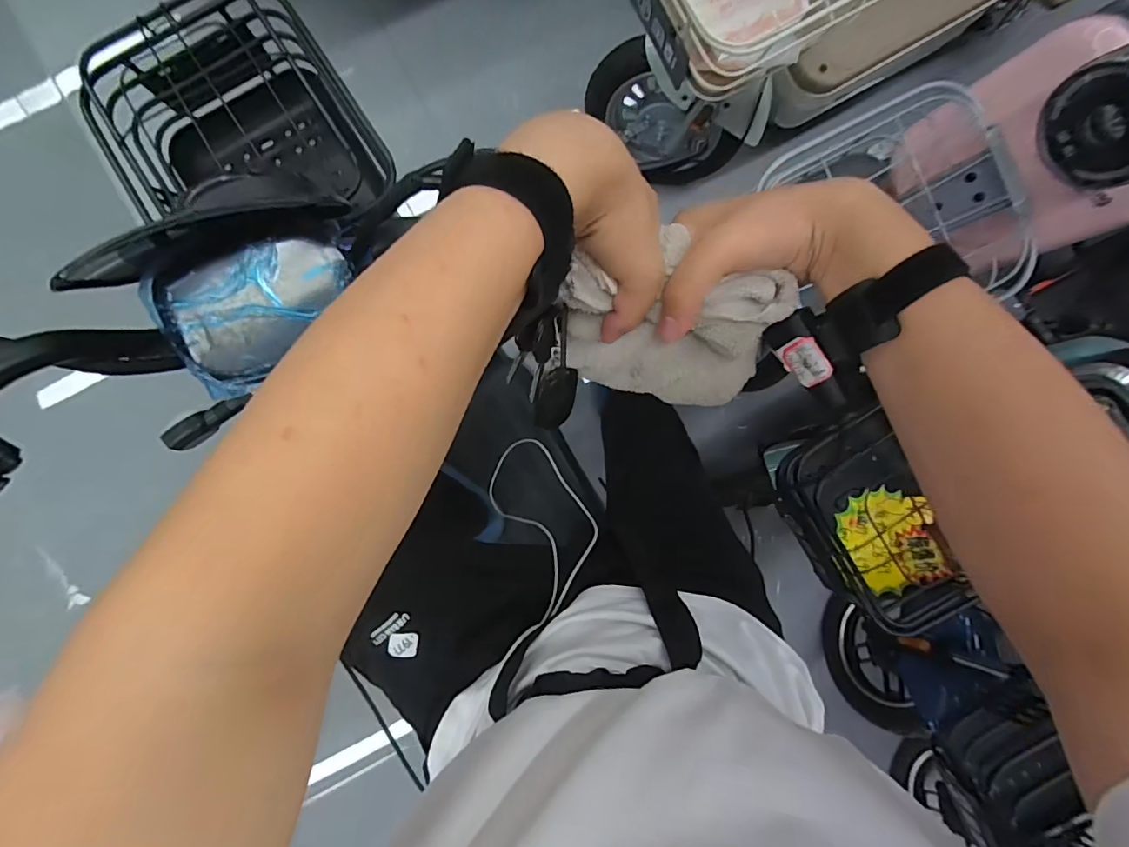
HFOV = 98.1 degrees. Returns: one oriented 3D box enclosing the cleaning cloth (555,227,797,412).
[{"bbox_3d":[0.067,-0.066,0.320,0.134,0.065,0.093,18,92,-3],"label":"cleaning cloth"}]

